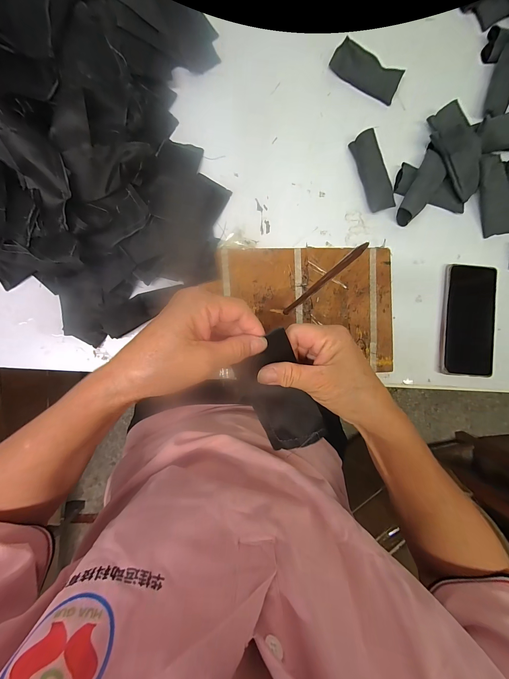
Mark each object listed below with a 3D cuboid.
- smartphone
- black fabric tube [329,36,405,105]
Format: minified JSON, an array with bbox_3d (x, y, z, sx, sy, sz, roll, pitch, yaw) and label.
[{"bbox_3d":[0.314,-0.028,0.386,0.080,0.010,0.161,3,89,-4],"label":"smartphone"},{"bbox_3d":[0.160,-0.384,0.374,0.101,0.021,0.036,24,88,-3],"label":"black fabric tube"}]

